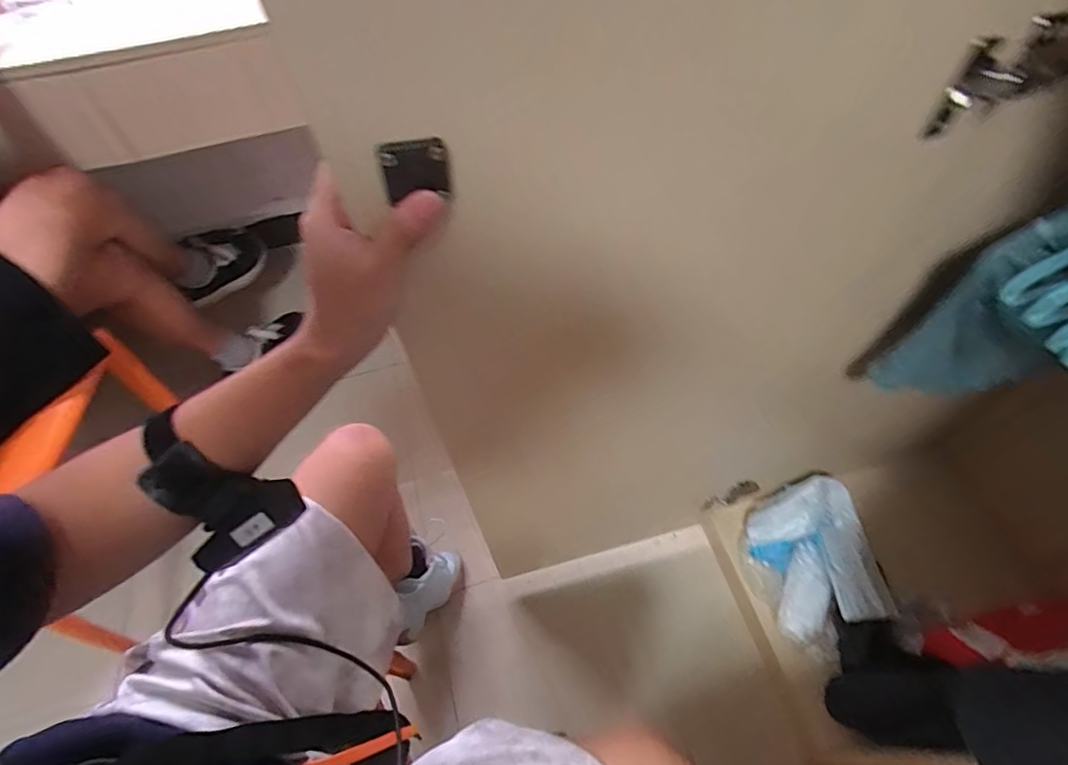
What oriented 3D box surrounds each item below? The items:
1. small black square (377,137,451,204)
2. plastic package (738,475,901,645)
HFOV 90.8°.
[{"bbox_3d":[-0.064,-0.114,0.284,0.035,0.033,0.006,-12,56,-6],"label":"small black square"},{"bbox_3d":[0.483,0.303,0.909,0.206,0.105,0.244,-13,56,-6],"label":"plastic package"}]

